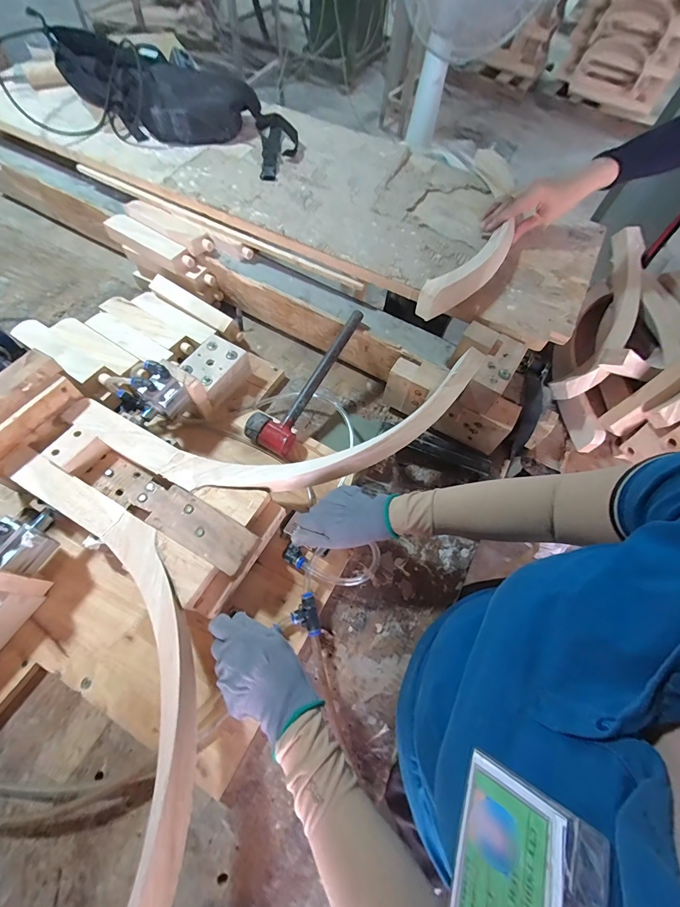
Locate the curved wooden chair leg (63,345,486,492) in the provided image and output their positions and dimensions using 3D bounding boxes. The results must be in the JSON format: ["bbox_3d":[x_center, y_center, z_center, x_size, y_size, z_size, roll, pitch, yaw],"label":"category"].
[{"bbox_3d":[-0.078,-0.036,0.514,0.596,0.036,0.165,-5,64,-8],"label":"curved wooden chair leg"}]

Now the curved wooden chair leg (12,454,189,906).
[{"bbox_3d":[-0.243,0.229,0.351,0.163,0.072,0.596,-19,67,-14],"label":"curved wooden chair leg"}]

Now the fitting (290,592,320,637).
[{"bbox_3d":[-0.048,0.219,0.483,0.034,0.024,0.053,-11,67,-5],"label":"fitting"}]

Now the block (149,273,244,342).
[{"bbox_3d":[-0.273,-0.278,0.682,0.200,0.033,0.037,32,99,10],"label":"block"}]

